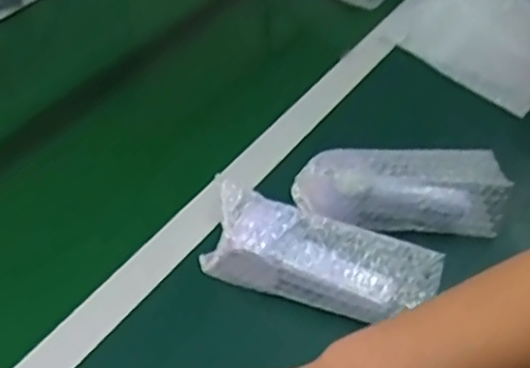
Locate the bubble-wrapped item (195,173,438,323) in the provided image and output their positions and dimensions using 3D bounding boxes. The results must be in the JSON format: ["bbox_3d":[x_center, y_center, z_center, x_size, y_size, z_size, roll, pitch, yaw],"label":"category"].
[{"bbox_3d":[0.047,0.064,0.615,0.206,0.062,0.067,16,44,12],"label":"bubble-wrapped item"}]

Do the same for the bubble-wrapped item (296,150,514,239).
[{"bbox_3d":[0.133,0.006,0.687,0.204,0.063,0.068,-2,44,-7],"label":"bubble-wrapped item"}]

